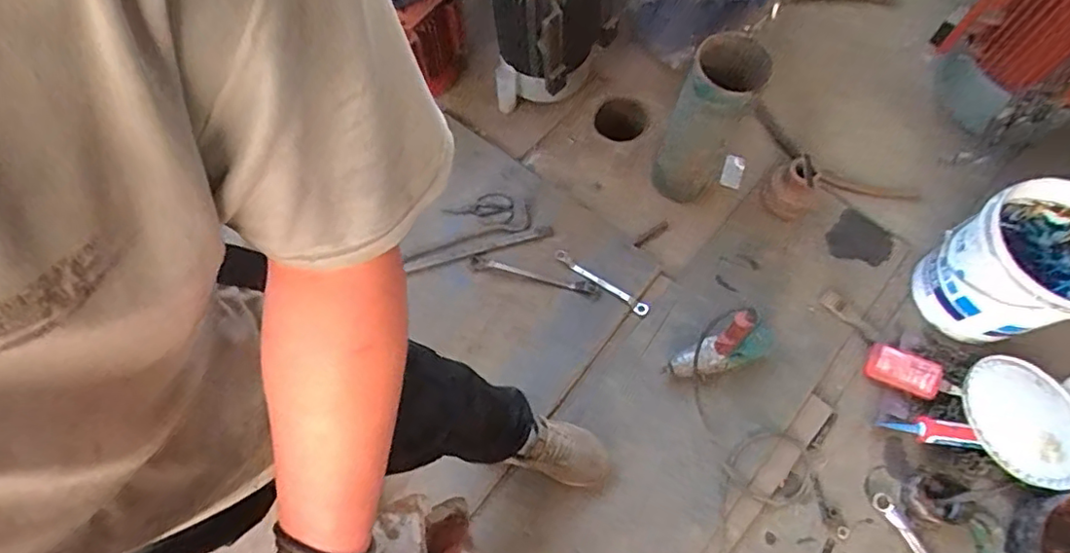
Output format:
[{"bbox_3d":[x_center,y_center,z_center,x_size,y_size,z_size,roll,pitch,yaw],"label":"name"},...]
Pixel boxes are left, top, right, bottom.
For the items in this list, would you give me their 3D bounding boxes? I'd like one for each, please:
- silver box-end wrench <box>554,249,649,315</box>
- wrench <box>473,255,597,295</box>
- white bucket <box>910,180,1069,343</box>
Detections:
[{"bbox_3d":[0.163,0.013,1.448,0.262,0.018,0.028,33,72,13],"label":"silver box-end wrench"},{"bbox_3d":[-0.002,-0.002,1.446,0.308,0.013,0.028,13,68,6],"label":"wrench"},{"bbox_3d":[1.069,-0.026,1.302,0.303,0.298,0.289,0,68,0],"label":"white bucket"}]

